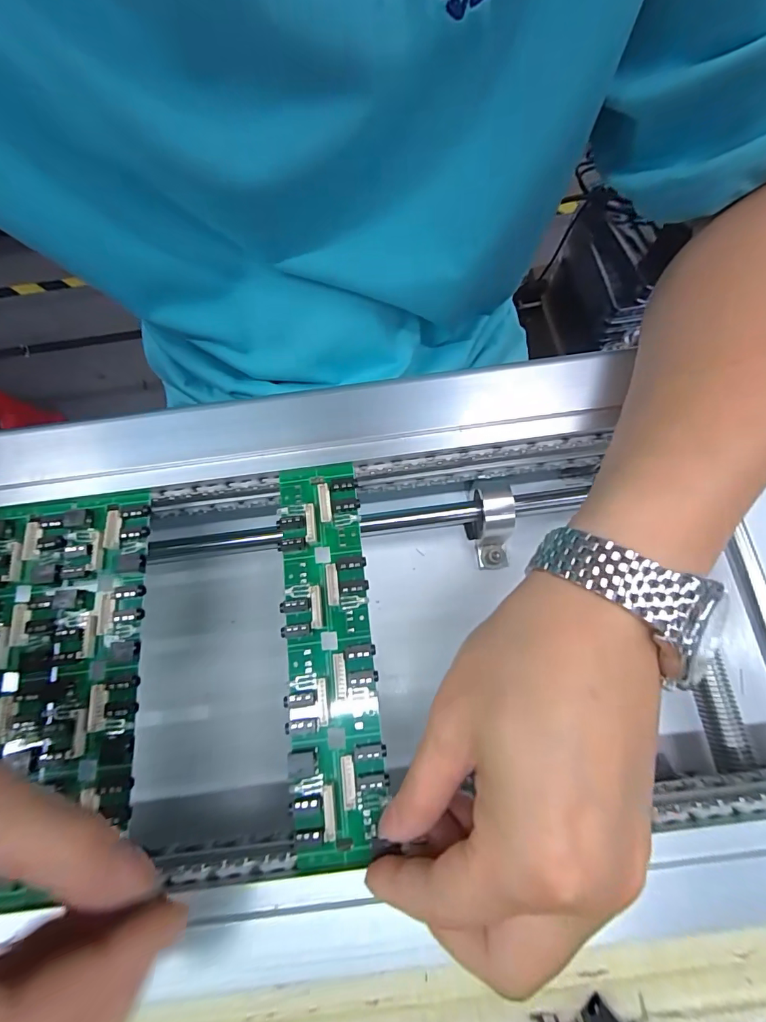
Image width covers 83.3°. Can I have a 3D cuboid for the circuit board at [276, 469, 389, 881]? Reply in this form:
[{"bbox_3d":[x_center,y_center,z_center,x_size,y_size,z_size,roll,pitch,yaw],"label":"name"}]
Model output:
[{"bbox_3d":[-0.027,0.063,0.211,0.043,0.008,0.184,-6,72,0],"label":"circuit board"}]

